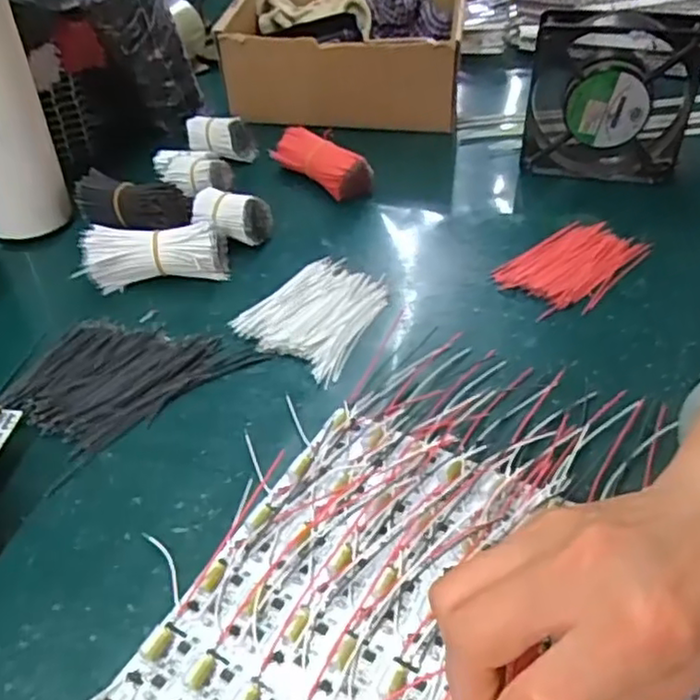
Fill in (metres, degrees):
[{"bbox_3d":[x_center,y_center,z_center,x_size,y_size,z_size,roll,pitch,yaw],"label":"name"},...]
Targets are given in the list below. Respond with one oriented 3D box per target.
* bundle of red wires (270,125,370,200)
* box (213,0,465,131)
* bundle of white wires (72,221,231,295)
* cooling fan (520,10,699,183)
[{"bbox_3d":[-0.024,-0.154,0.557,0.088,0.035,0.032,28,50,28],"label":"bundle of red wires"},{"bbox_3d":[-0.010,-0.287,0.662,0.208,0.090,0.190,-1,42,0],"label":"box"},{"bbox_3d":[-0.132,-0.066,0.462,0.093,0.035,0.036,-9,43,-8],"label":"bundle of white wires"},{"bbox_3d":[0.201,-0.195,0.524,0.120,0.124,0.039,9,43,11],"label":"cooling fan"}]

